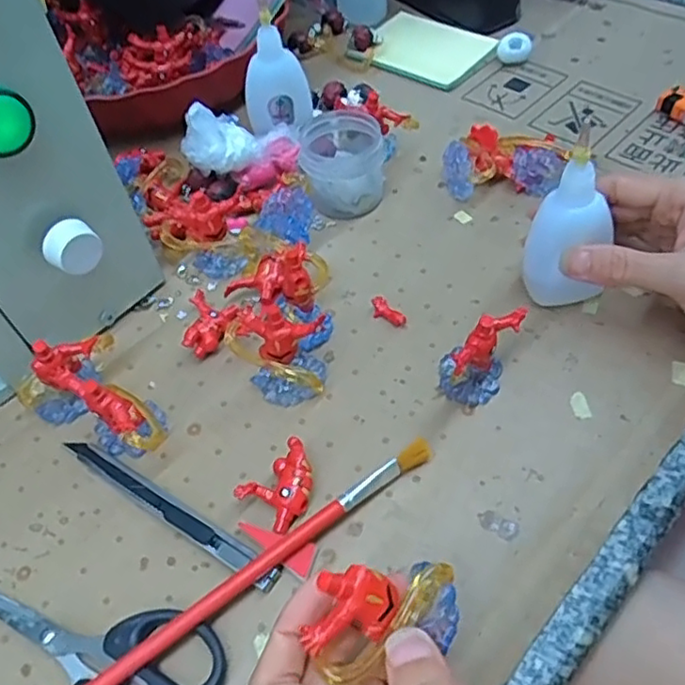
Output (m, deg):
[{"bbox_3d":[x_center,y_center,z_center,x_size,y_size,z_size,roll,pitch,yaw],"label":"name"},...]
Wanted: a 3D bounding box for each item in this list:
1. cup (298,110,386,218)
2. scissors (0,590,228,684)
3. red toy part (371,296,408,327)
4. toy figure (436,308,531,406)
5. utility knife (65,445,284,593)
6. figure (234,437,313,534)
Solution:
[{"bbox_3d":[0.001,-0.117,0.416,0.050,0.041,0.059,1,54,6],"label":"cup"},{"bbox_3d":[-0.113,0.130,0.267,0.126,0.011,0.064,18,58,18],"label":"scissors"},{"bbox_3d":[0.025,-0.017,0.365,0.011,0.007,0.025,-35,58,-19],"label":"red toy part"},{"bbox_3d":[0.066,0.005,0.314,0.036,0.051,0.032,7,55,11],"label":"toy figure"},{"bbox_3d":[-0.084,0.077,0.305,0.132,0.010,0.012,26,60,22],"label":"utility knife"},{"bbox_3d":[-0.027,0.067,0.301,0.029,0.017,0.036,34,64,26],"label":"figure"}]

